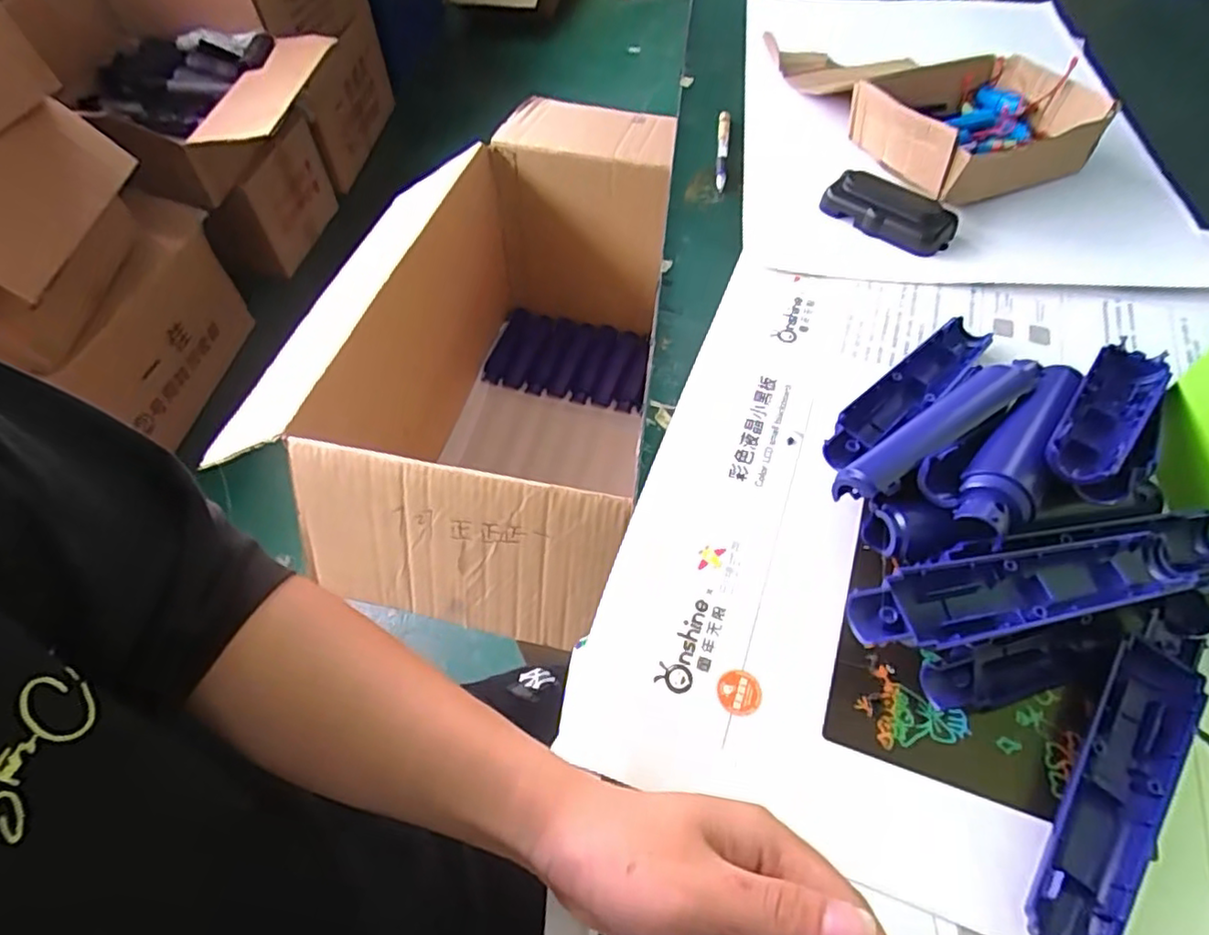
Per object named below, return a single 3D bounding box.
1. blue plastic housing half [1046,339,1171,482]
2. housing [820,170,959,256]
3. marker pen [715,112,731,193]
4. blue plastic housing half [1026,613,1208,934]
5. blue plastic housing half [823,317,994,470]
[{"bbox_3d":[0.297,-0.035,0.379,0.038,0.018,0.167,39,51,24],"label":"blue plastic housing half"},{"bbox_3d":[0.239,-0.214,0.542,0.105,0.029,0.050,32,60,20],"label":"housing"},{"bbox_3d":[0.115,-0.307,0.621,0.012,0.011,0.134,6,55,4],"label":"marker pen"},{"bbox_3d":[0.236,0.141,0.294,0.037,0.020,0.169,34,61,21],"label":"blue plastic housing half"},{"bbox_3d":[0.203,-0.050,0.429,0.173,0.021,0.031,-36,62,-23],"label":"blue plastic housing half"}]

